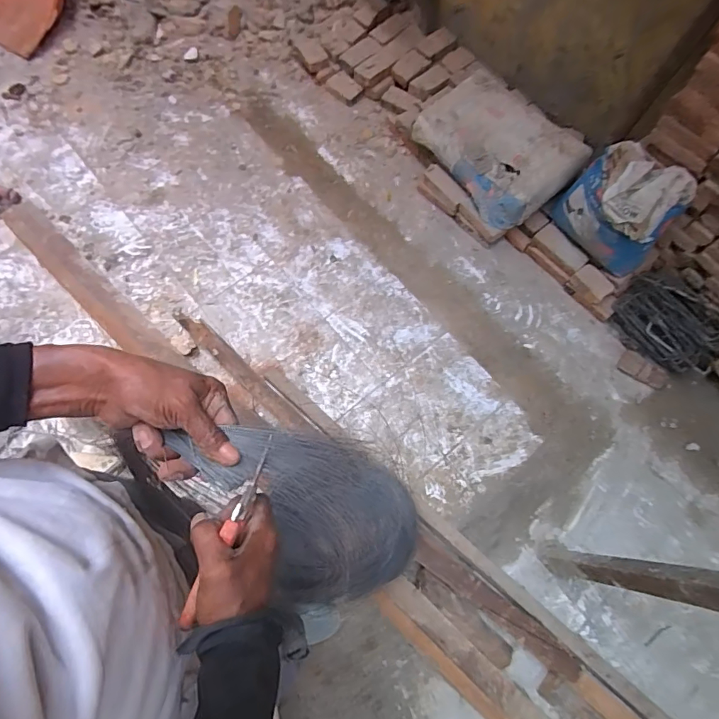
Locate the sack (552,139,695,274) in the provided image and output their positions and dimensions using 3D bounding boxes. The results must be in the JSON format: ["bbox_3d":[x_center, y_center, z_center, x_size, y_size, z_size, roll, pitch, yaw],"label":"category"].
[{"bbox_3d":[0.780,-0.458,1.358,0.321,0.274,0.188,38,74,10],"label":"sack"}]

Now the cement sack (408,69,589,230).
[{"bbox_3d":[0.466,-0.730,1.518,0.371,0.140,0.525,-34,76,-13],"label":"cement sack"}]

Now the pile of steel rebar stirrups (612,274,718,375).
[{"bbox_3d":[0.990,-0.103,1.444,0.203,0.115,0.352,-33,76,-12],"label":"pile of steel rebar stirrups"}]

